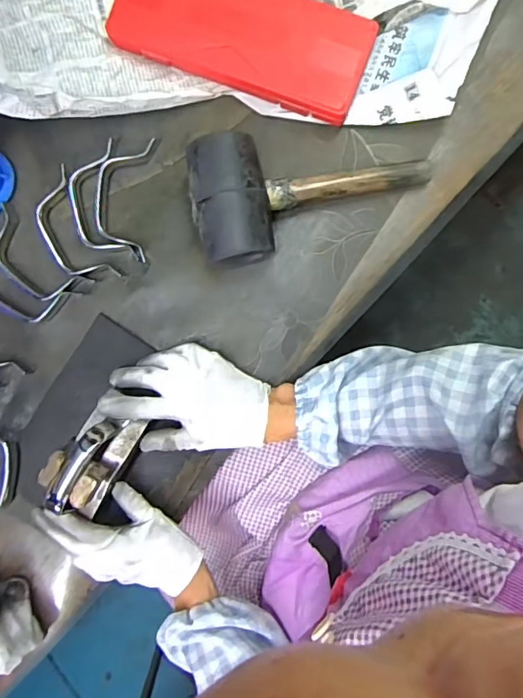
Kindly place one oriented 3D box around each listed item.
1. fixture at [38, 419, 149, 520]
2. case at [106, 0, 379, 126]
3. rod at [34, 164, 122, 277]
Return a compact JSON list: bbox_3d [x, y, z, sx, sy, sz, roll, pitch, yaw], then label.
[{"bbox_3d":[-0.154,0.104,0.445,0.047,0.065,0.090,30,91,2],"label":"fixture"},{"bbox_3d":[-0.021,-0.310,0.488,0.253,0.038,0.098,21,91,3],"label":"case"},{"bbox_3d":[-0.194,-0.117,0.502,0.052,0.012,0.118,-27,89,2],"label":"rod"}]

